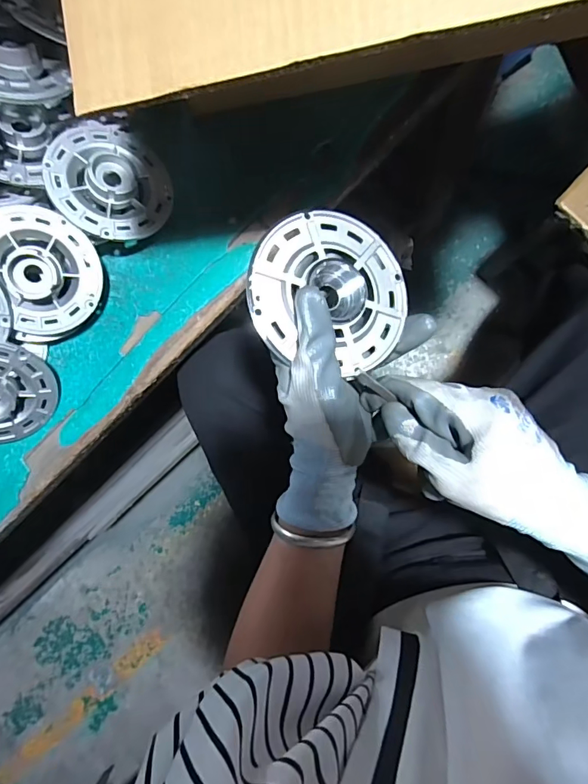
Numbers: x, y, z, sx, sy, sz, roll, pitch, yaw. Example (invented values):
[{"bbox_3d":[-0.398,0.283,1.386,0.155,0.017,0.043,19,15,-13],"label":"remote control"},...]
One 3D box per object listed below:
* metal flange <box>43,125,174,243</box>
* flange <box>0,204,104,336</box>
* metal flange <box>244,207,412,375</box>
[{"bbox_3d":[-0.168,-0.196,0.418,0.110,0.024,0.108,6,77,-25],"label":"metal flange"},{"bbox_3d":[-0.229,-0.111,0.417,0.092,0.032,0.113,-23,113,-8],"label":"flange"},{"bbox_3d":[0.025,-0.068,0.293,0.106,0.013,0.099,15,80,-17],"label":"metal flange"}]

